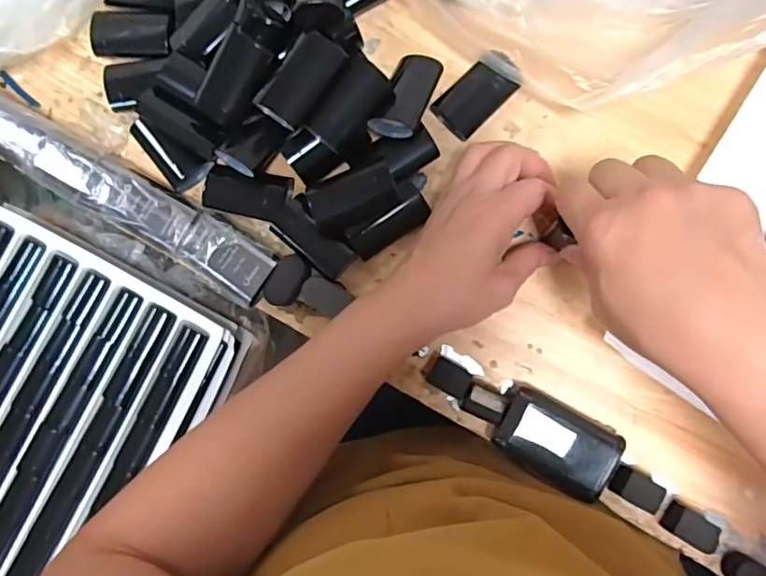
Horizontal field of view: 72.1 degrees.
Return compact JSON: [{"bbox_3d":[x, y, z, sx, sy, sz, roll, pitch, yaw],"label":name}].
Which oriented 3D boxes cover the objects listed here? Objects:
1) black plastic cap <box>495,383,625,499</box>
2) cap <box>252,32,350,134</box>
[{"bbox_3d":[0.112,0.101,0.345,0.075,0.024,0.047,27,89,6],"label":"black plastic cap"},{"bbox_3d":[-0.051,-0.131,0.336,0.032,0.024,0.062,33,90,6],"label":"cap"}]

